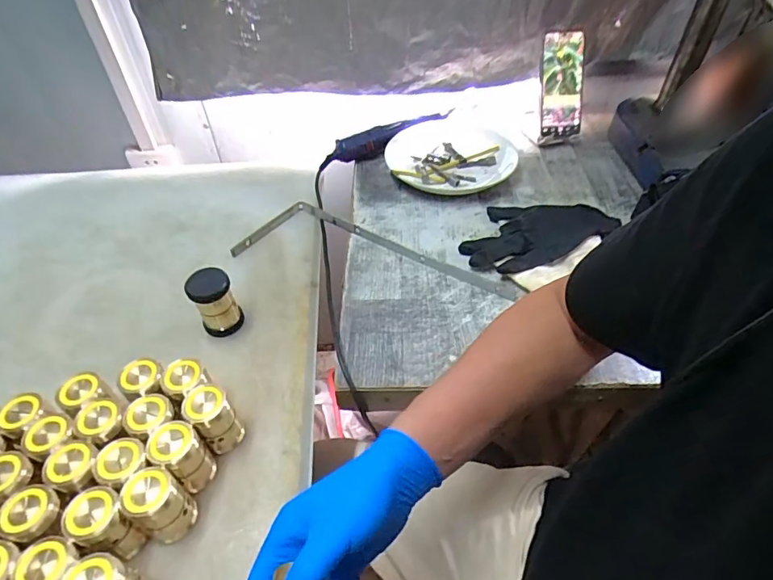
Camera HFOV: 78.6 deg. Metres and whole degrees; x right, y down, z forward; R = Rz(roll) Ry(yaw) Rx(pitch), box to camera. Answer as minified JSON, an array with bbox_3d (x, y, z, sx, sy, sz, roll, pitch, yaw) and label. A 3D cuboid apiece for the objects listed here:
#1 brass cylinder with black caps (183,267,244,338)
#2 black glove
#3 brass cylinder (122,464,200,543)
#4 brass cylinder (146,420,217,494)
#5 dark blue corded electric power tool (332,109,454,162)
[{"bbox_3d":[-0.187,0.015,0.518,0.046,0.076,0.038,-24,51,-20],"label":"brass cylinder with black caps"},{"bbox_3d":[0.193,-0.083,0.617,0.204,0.028,0.122,-23,48,-18],"label":"black glove"},{"bbox_3d":[-0.181,0.169,0.376,0.040,0.074,0.033,30,54,29],"label":"brass cylinder"},{"bbox_3d":[-0.175,0.142,0.406,0.040,0.075,0.034,30,54,29],"label":"brass cylinder"},{"bbox_3d":[0.013,-0.258,0.777,0.216,0.028,0.034,-21,48,-17],"label":"dark blue corded electric power tool"}]

